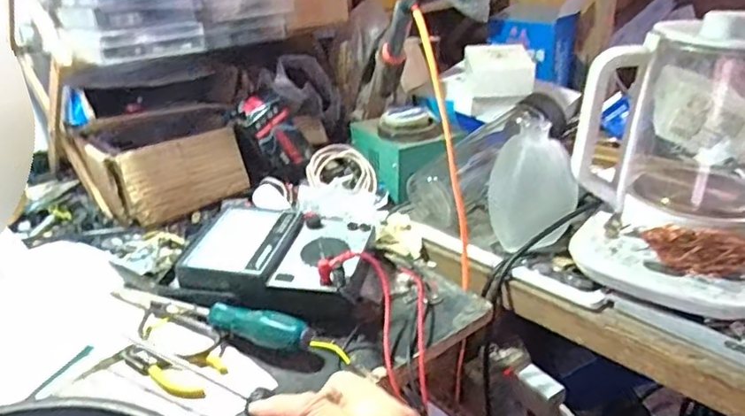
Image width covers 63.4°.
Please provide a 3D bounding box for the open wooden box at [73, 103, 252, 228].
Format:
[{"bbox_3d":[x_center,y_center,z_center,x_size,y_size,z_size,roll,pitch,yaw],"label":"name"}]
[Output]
[{"bbox_3d":[-0.260,-0.061,0.755,0.165,0.082,0.165,-16,29,-27],"label":"open wooden box"}]

